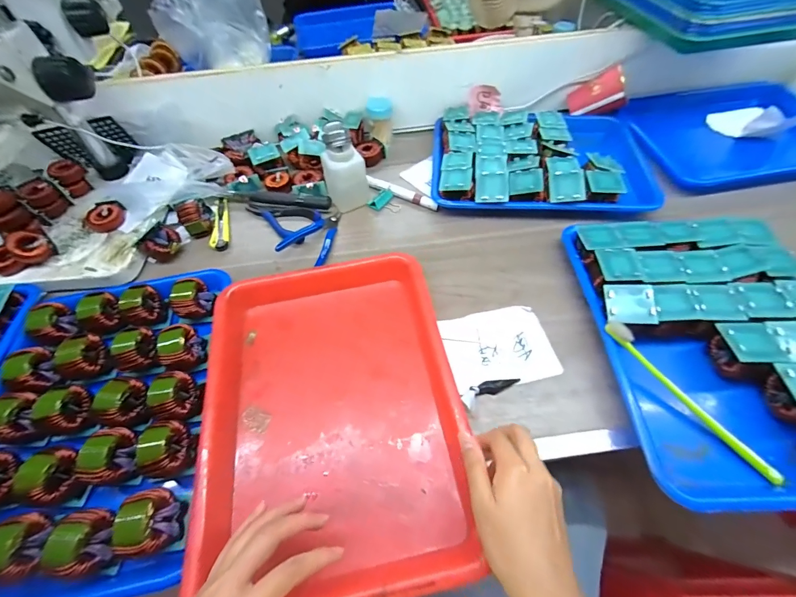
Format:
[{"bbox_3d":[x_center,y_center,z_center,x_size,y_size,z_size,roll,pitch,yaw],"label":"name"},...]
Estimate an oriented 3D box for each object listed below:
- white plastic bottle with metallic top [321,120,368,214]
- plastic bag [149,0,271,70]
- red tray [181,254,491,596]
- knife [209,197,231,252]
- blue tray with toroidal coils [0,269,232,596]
[{"bbox_3d":[-0.081,-0.194,0.510,0.058,0.098,0.049,-19,57,-10],"label":"white plastic bottle with metallic top"},{"bbox_3d":[-0.375,-0.583,0.711,0.184,0.147,0.187,5,56,6],"label":"plastic bag"},{"bbox_3d":[-0.068,0.106,0.364,0.246,0.047,0.331,-10,56,-4],"label":"red tray"},{"bbox_3d":[-0.273,-0.117,0.537,0.023,0.016,0.106,-11,56,-4],"label":"knife"},{"bbox_3d":[-0.314,0.115,0.352,0.239,0.044,0.327,-10,56,-4],"label":"blue tray with toroidal coils"}]

